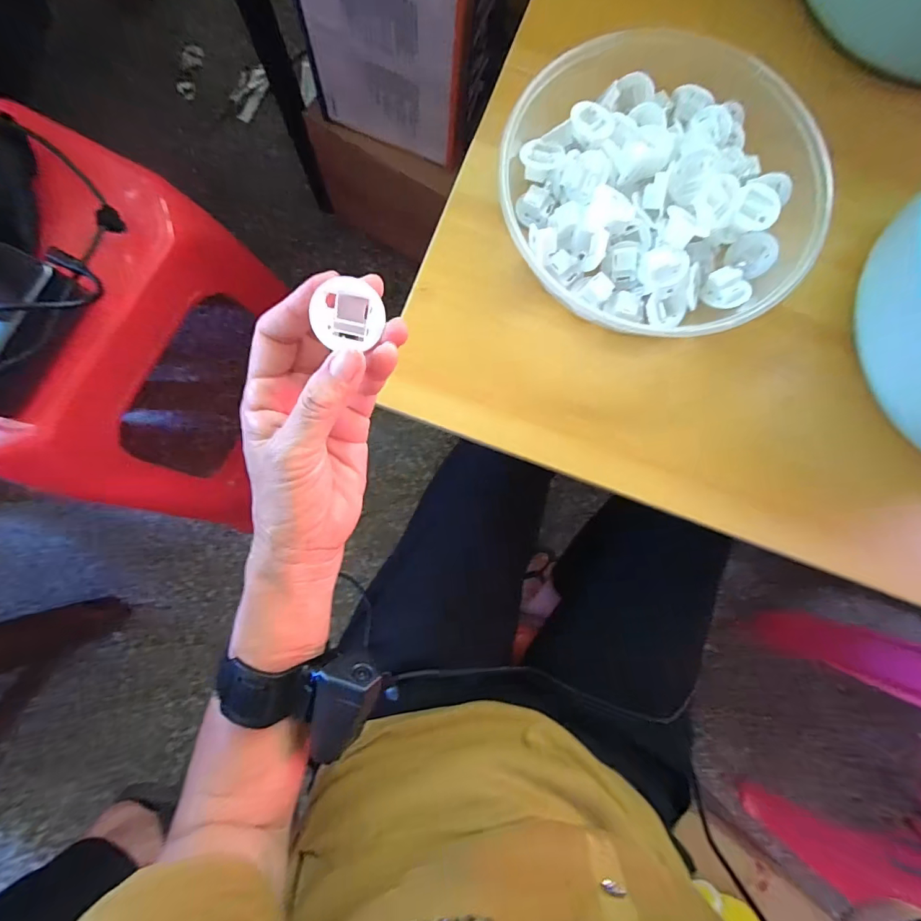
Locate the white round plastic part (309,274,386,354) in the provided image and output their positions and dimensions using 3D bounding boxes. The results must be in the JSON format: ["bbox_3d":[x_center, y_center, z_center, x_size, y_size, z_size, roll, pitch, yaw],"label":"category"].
[{"bbox_3d":[-0.051,-0.068,0.200,0.029,0.010,0.029,31,104,-11],"label":"white round plastic part"}]

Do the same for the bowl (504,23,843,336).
[{"bbox_3d":[0.147,-0.206,0.316,0.224,0.044,0.215,0,84,-4],"label":"bowl"}]

